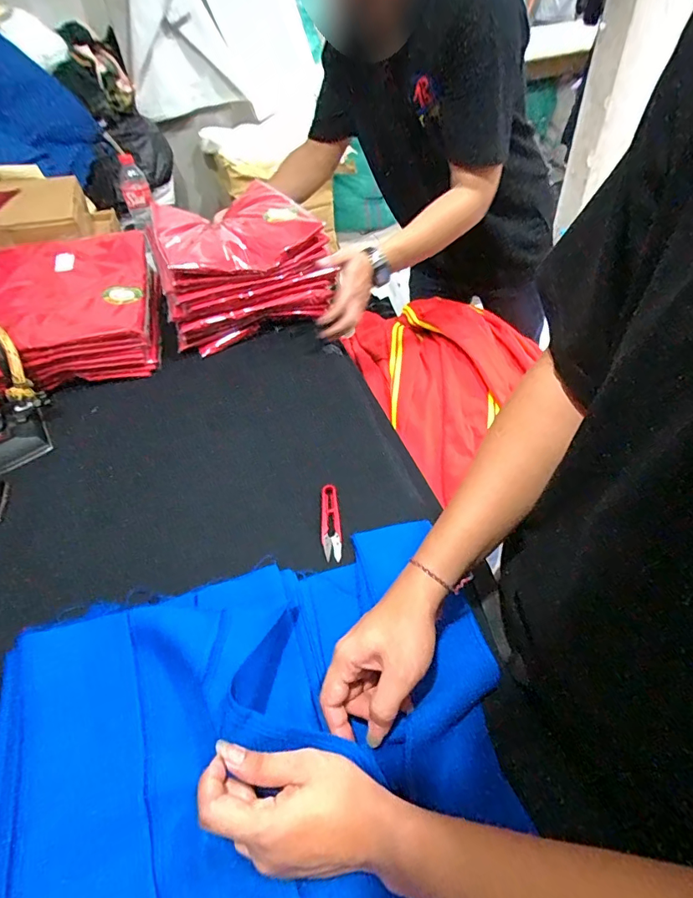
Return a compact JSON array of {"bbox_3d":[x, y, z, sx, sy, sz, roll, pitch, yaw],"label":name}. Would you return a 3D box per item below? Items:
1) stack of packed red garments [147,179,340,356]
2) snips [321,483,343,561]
[{"bbox_3d":[-0.209,-0.364,0.902,0.281,0.147,0.297,-18,48,-10],"label":"stack of packed red garments"},{"bbox_3d":[-0.020,0.089,0.580,0.023,0.014,0.102,-6,47,0],"label":"snips"}]

